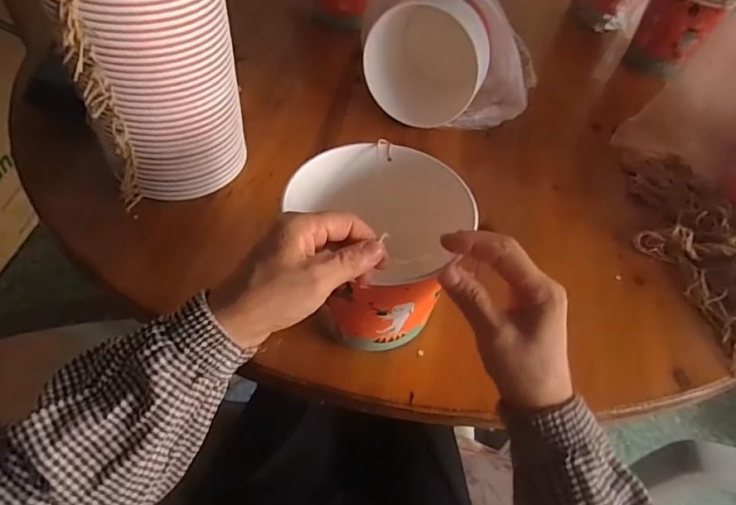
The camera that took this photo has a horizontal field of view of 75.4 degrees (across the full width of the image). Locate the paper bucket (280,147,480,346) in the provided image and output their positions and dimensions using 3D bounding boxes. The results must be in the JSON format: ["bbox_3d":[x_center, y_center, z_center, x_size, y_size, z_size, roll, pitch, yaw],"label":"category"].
[{"bbox_3d":[0.009,-0.001,0.452,0.144,0.136,0.154,3,50,-3],"label":"paper bucket"}]

